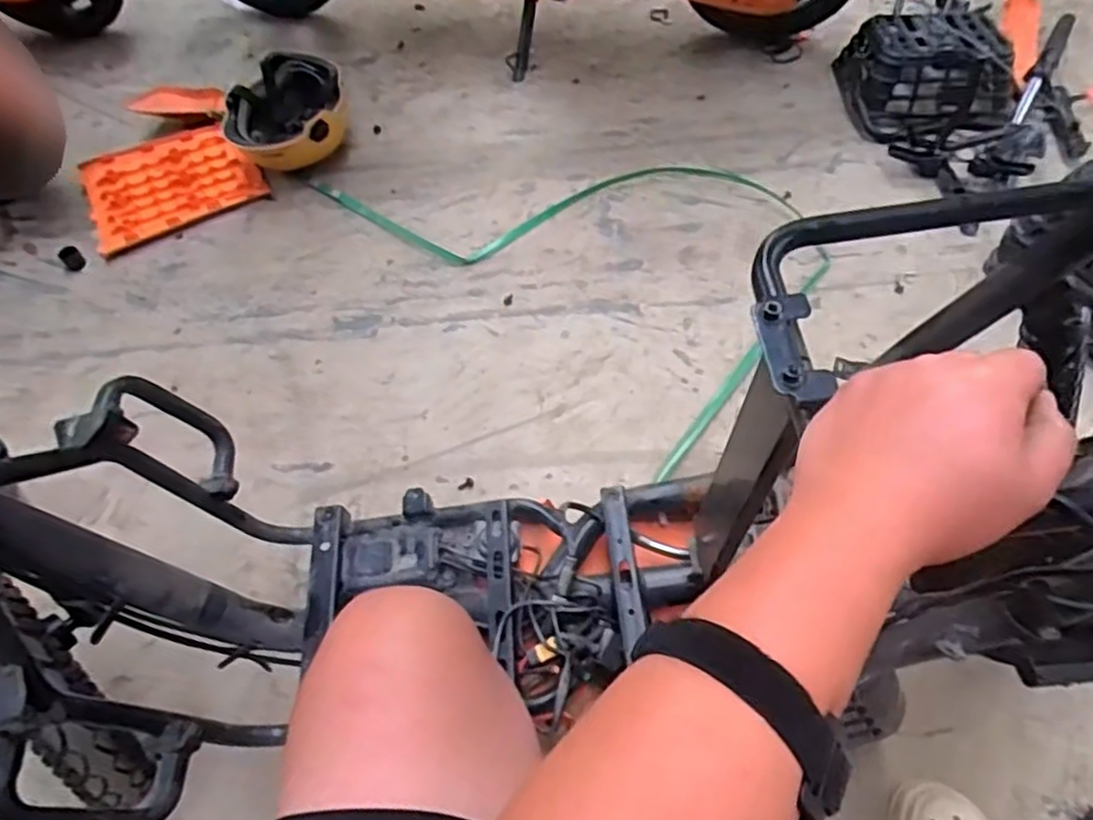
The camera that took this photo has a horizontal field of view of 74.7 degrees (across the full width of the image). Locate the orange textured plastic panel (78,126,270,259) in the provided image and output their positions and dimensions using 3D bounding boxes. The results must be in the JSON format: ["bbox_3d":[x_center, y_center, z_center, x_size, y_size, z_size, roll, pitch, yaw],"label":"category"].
[{"bbox_3d":[-0.761,-0.467,1.450,0.322,0.030,0.275,-26,59,-12],"label":"orange textured plastic panel"}]

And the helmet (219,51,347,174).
[{"bbox_3d":[-0.512,-0.590,1.443,0.218,0.151,0.183,13,60,12],"label":"helmet"}]

